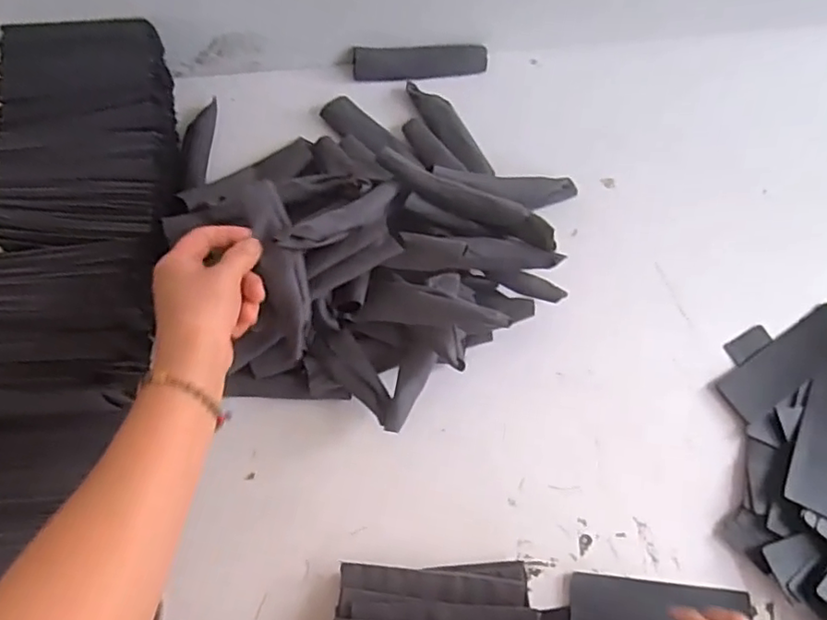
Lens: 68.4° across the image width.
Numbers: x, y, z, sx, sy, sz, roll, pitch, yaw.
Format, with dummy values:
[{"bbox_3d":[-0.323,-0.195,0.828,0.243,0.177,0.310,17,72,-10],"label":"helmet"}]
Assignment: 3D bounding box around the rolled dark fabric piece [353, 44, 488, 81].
[{"bbox_3d":[0.008,-0.283,0.698,0.150,0.025,0.029,0,71,2],"label":"rolled dark fabric piece"}]

